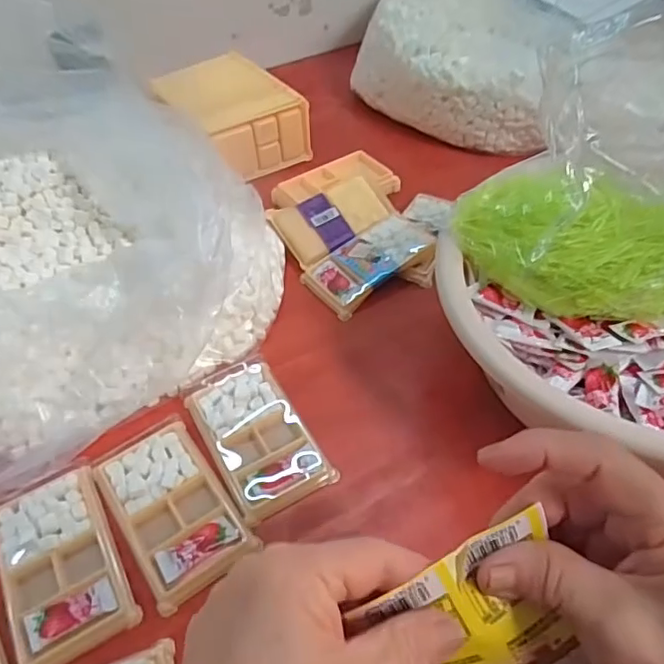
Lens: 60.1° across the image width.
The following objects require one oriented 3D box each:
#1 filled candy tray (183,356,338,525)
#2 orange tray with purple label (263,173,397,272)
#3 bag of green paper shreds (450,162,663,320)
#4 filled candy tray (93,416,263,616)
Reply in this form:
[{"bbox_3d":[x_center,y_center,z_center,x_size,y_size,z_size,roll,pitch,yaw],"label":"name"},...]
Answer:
[{"bbox_3d":[-0.065,0.084,0.479,0.079,0.011,0.138,-24,52,-18],"label":"filled candy tray"},{"bbox_3d":[0.006,-0.129,0.649,0.138,0.012,0.075,-28,77,-19],"label":"orange tray with purple label"},{"bbox_3d":[0.223,-0.075,0.458,0.241,0.054,0.136,0,49,2],"label":"bag of green paper shreds"},{"bbox_3d":[-0.122,0.134,0.441,0.075,0.012,0.139,-30,54,-22],"label":"filled candy tray"}]

